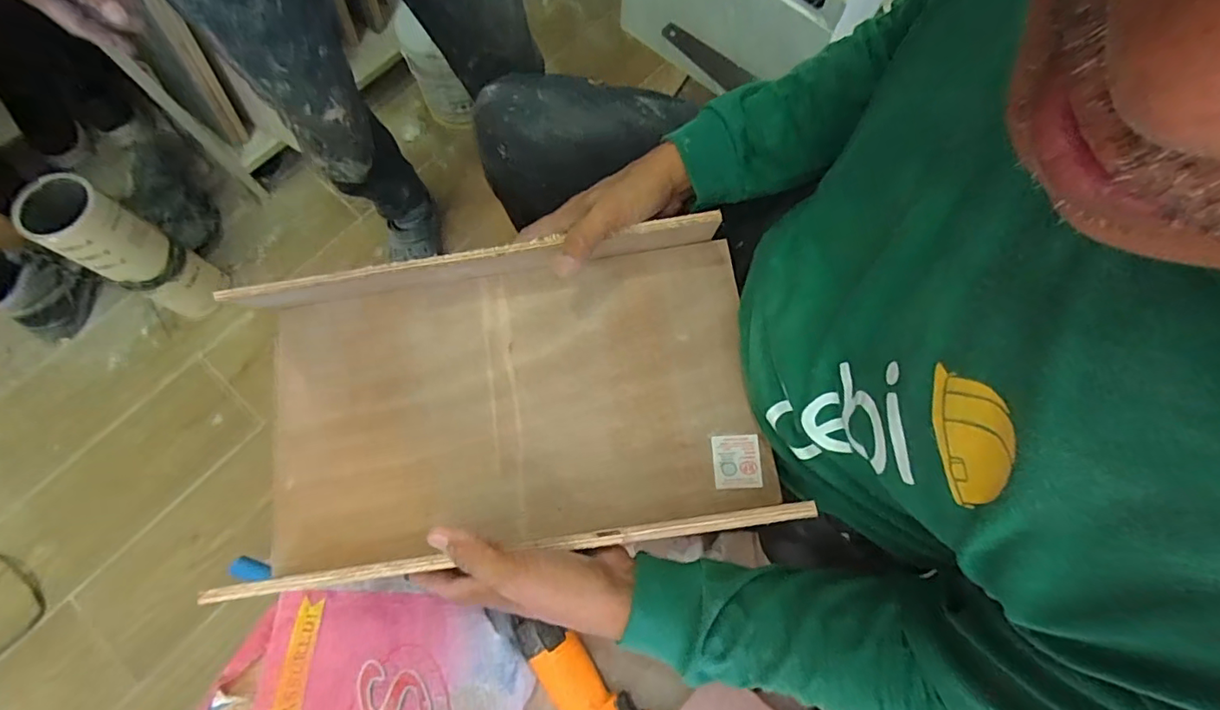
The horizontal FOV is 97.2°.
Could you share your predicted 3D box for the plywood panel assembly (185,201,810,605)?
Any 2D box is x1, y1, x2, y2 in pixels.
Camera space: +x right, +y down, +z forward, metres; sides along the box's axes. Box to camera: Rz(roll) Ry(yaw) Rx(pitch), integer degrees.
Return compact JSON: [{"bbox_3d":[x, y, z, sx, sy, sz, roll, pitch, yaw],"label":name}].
[{"bbox_3d":[-0.093,0.034,0.474,0.447,0.094,0.283,-10,72,-4],"label":"plywood panel assembly"}]

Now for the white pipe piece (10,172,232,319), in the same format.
[{"bbox_3d":[-0.807,-0.172,0.920,0.098,0.305,0.113,28,74,8],"label":"white pipe piece"}]

